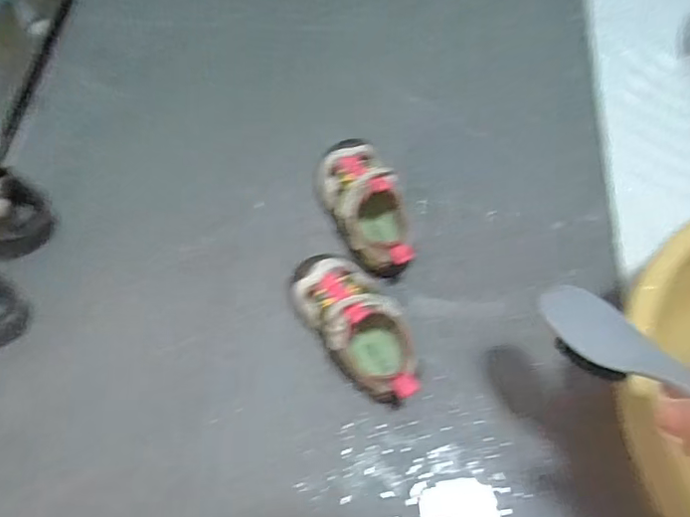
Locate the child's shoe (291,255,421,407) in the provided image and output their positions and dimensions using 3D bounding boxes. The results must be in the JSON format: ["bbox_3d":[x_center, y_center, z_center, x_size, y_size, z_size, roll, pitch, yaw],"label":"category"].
[{"bbox_3d":[0.015,0.055,0.522,0.084,0.077,0.159,-31,68,-11],"label":"child's shoe"}]

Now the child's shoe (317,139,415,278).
[{"bbox_3d":[0.021,-0.057,0.576,0.078,0.078,0.169,-16,66,-5],"label":"child's shoe"}]

